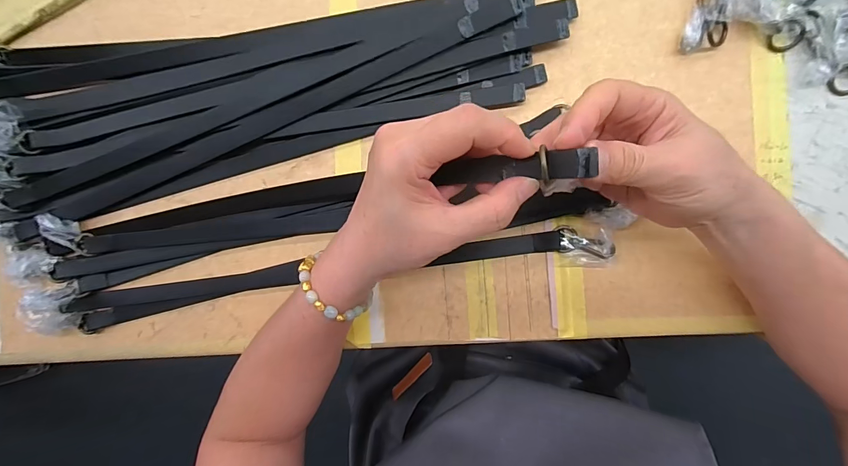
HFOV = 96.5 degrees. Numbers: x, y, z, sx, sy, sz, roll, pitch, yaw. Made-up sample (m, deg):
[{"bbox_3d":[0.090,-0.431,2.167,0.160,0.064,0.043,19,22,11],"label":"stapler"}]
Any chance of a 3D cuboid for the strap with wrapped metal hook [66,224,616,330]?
[{"bbox_3d":[-0.083,0.041,0.334,0.470,0.015,0.033,-8,94,7],"label":"strap with wrapped metal hook"}]

